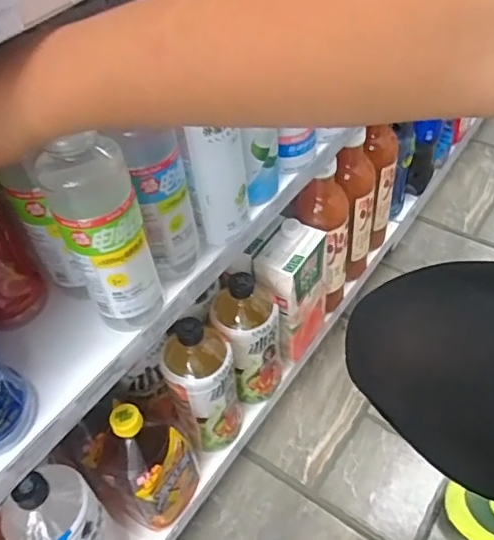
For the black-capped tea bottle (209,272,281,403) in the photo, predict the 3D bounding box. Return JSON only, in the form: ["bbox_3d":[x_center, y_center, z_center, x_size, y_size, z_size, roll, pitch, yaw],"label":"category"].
[{"bbox_3d":[0.003,0.083,0.723,0.084,0.205,0.081,-8,48,1],"label":"black-capped tea bottle"}]

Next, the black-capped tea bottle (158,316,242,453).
[{"bbox_3d":[-0.053,0.140,0.682,0.084,0.208,0.068,-21,50,-11],"label":"black-capped tea bottle"}]

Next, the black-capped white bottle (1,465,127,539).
[{"bbox_3d":[-0.172,0.269,0.561,0.073,0.210,0.080,30,59,29],"label":"black-capped white bottle"}]

